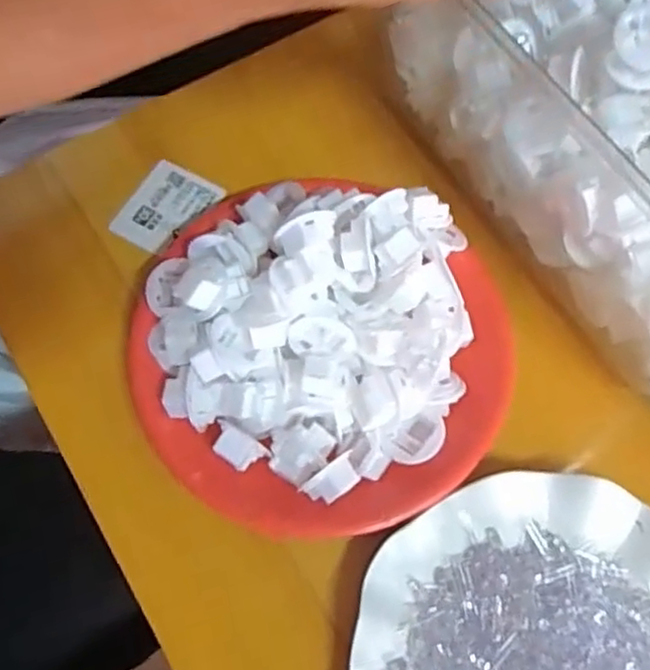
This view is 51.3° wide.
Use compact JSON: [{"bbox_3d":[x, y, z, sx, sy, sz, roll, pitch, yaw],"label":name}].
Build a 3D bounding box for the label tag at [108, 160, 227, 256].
[{"bbox_3d":[-0.097,-0.077,0.416,0.043,0.007,0.058,32,71,11],"label":"label tag"}]

